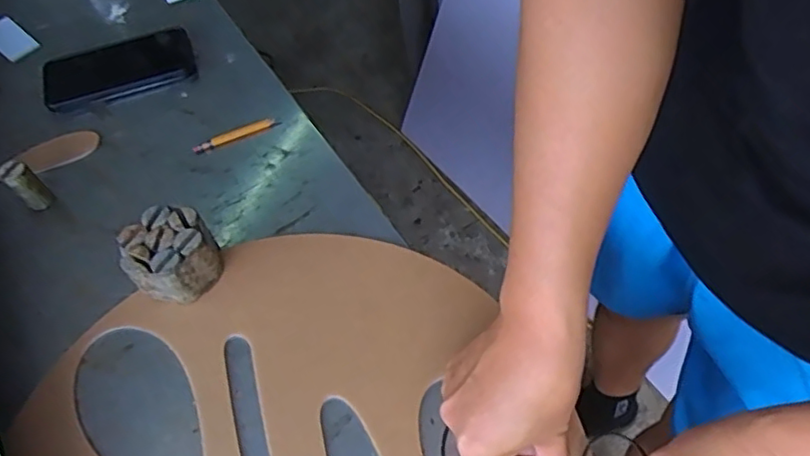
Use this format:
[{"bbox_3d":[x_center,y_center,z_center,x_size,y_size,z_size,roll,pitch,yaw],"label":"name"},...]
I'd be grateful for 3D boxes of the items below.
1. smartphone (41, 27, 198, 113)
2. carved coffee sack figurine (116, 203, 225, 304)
[{"bbox_3d":[-0.321,-0.178,0.699,0.162,0.017,0.078,-19,58,-9],"label":"smartphone"},{"bbox_3d":[-0.204,0.023,0.541,0.072,0.053,0.074,-35,62,-18],"label":"carved coffee sack figurine"}]

